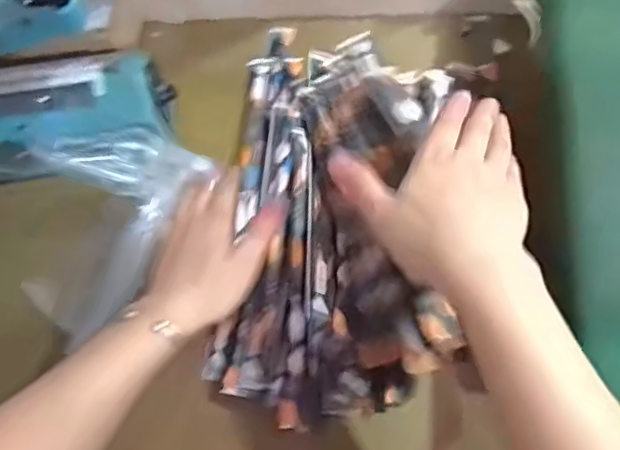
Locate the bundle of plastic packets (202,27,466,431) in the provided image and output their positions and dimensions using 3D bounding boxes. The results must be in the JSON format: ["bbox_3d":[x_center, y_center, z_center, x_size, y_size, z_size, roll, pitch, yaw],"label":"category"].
[{"bbox_3d":[0.017,-0.016,0.494,0.176,0.086,0.322,0,74,0],"label":"bundle of plastic packets"}]

